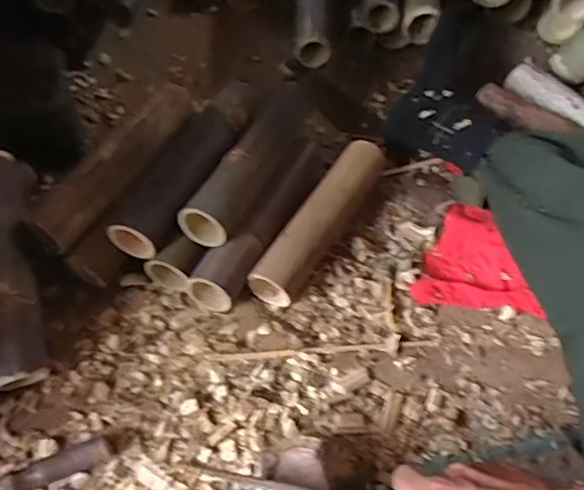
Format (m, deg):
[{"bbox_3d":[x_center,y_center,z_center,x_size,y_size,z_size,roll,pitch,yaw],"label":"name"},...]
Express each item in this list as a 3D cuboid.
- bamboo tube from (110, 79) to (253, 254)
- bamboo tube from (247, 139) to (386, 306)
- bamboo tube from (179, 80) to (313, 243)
[{"bbox_3d":[-0.126,-0.105,0.686,0.071,0.055,0.268,22,56,11],"label":"bamboo tube"},{"bbox_3d":[0.041,-0.033,0.706,0.055,0.067,0.262,28,57,14],"label":"bamboo tube"},{"bbox_3d":[-0.042,-0.119,0.693,0.069,0.062,0.275,24,56,12],"label":"bamboo tube"}]

